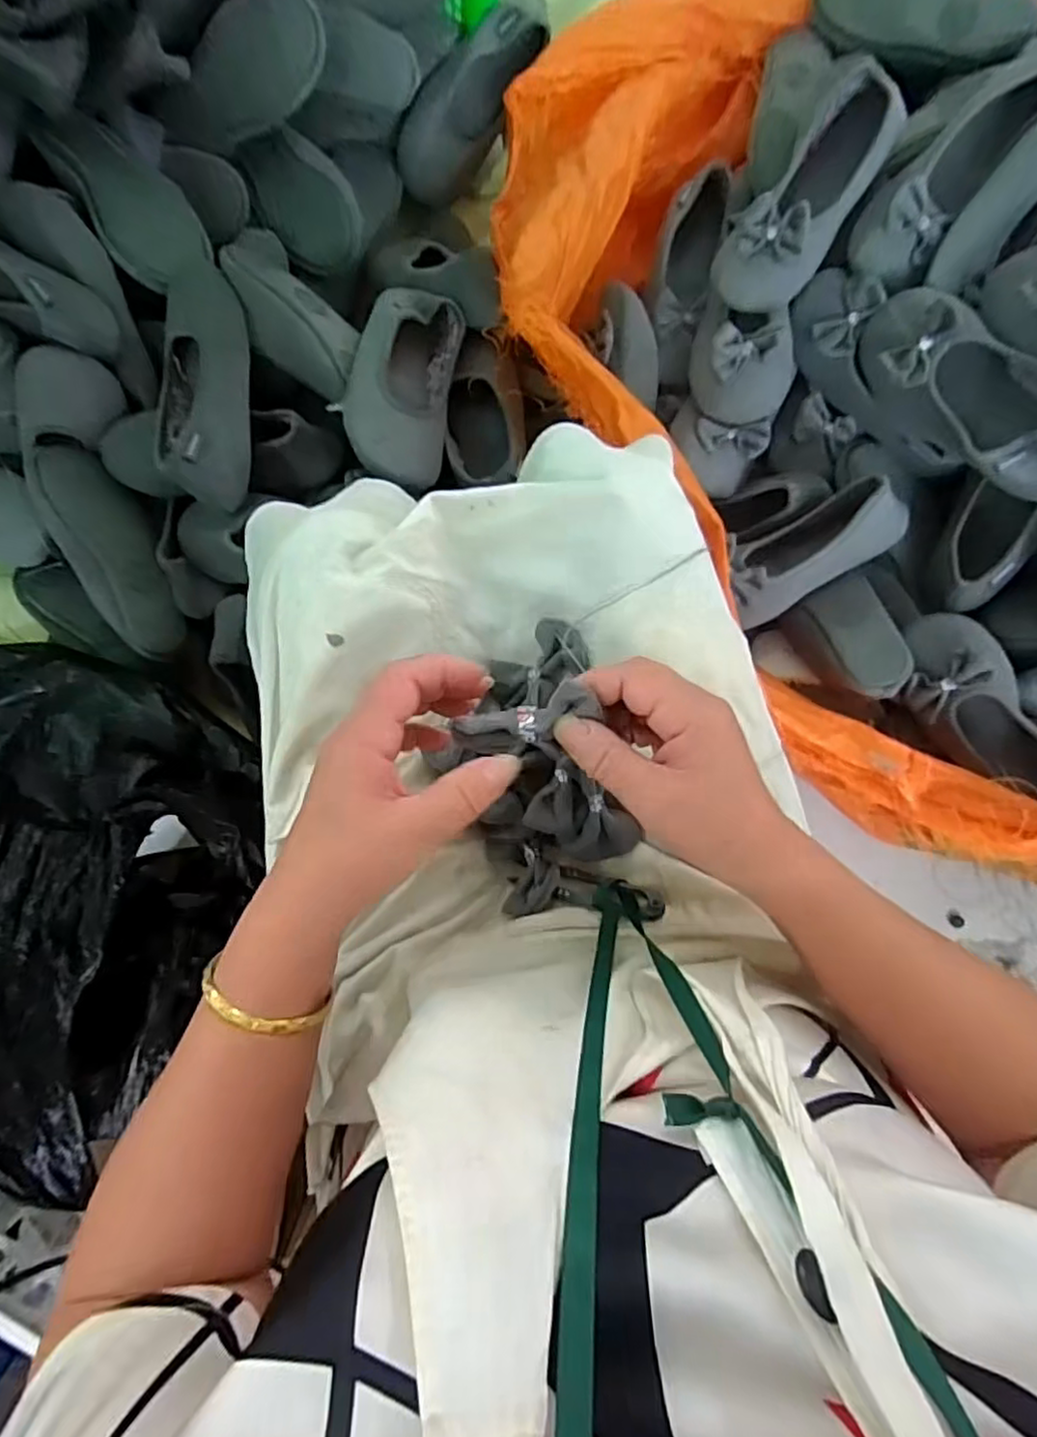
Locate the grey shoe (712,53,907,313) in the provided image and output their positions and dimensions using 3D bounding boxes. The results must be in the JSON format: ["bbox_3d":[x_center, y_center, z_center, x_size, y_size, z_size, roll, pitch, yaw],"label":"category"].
[{"bbox_3d":[0.288,-0.524,0.666,0.098,0.070,0.229,31,87,-2],"label":"grey shoe"}]

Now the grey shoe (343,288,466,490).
[{"bbox_3d":[-0.114,-0.329,0.668,0.092,0.058,0.207,9,70,-3],"label":"grey shoe"}]

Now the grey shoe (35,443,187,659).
[{"bbox_3d":[-0.427,-0.175,0.700,0.085,0.059,0.235,-33,90,-4],"label":"grey shoe"}]

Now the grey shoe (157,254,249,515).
[{"bbox_3d":[-0.312,-0.325,0.656,0.093,0.062,0.235,1,88,-3],"label":"grey shoe"}]

